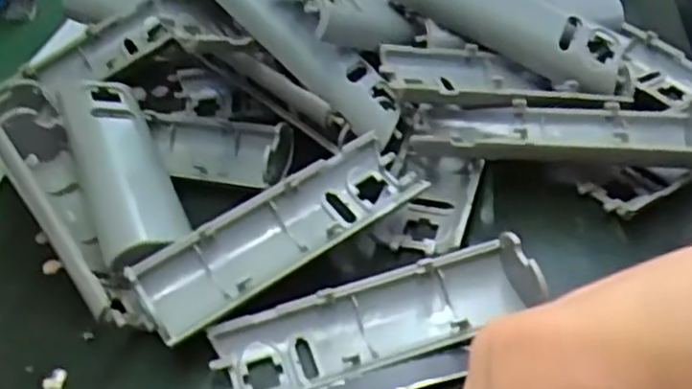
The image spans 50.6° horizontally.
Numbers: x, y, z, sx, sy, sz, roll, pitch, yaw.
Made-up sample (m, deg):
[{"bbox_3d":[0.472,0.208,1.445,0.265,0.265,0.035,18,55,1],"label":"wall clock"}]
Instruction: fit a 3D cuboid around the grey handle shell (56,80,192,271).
[{"bbox_3d":[-0.088,-0.012,0.284,0.031,0.021,0.101,-20,43,-15],"label":"grey handle shell"}]

